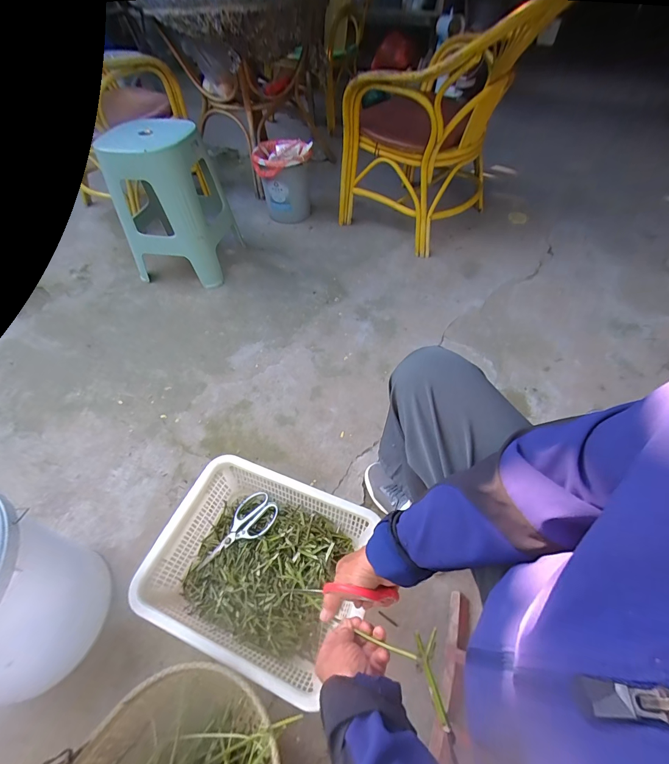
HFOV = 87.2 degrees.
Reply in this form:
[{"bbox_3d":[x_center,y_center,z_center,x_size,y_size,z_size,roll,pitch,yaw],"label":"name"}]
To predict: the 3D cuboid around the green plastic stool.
[{"bbox_3d":[-0.621,-0.676,1.355,0.341,0.496,0.345,2,51,4],"label":"green plastic stool"}]

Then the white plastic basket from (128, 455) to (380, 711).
[{"bbox_3d":[-0.143,0.369,0.713,0.404,0.129,0.320,17,54,16],"label":"white plastic basket"}]

